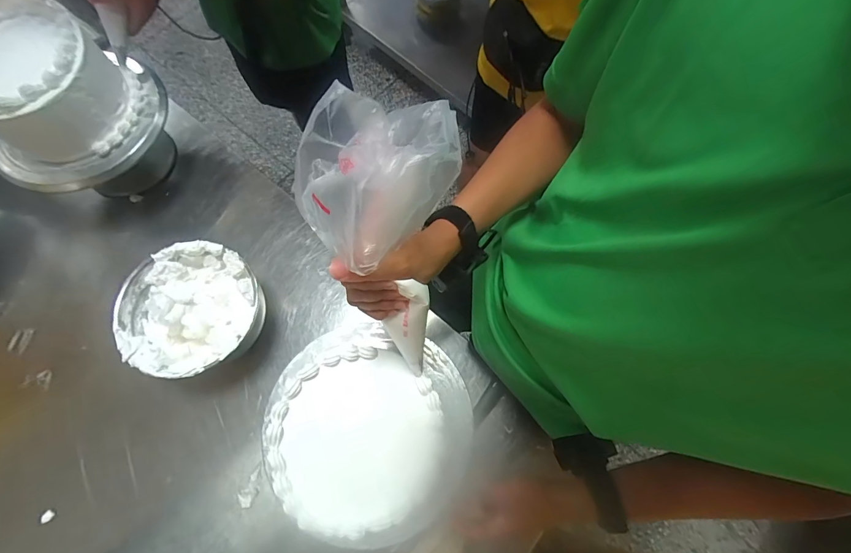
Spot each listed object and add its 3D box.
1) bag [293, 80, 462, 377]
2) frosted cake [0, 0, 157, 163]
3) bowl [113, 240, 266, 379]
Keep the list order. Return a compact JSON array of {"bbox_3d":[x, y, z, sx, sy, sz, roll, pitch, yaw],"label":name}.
[{"bbox_3d":[-0.021,-0.009,0.315,0.117,0.261,0.109,-16,42,-6],"label":"bag"},{"bbox_3d":[-0.584,-0.301,0.581,0.192,0.125,0.211,0,72,0],"label":"frosted cake"},{"bbox_3d":[-0.367,0.062,0.616,0.201,0.121,0.196,0,72,0],"label":"bowl"}]

